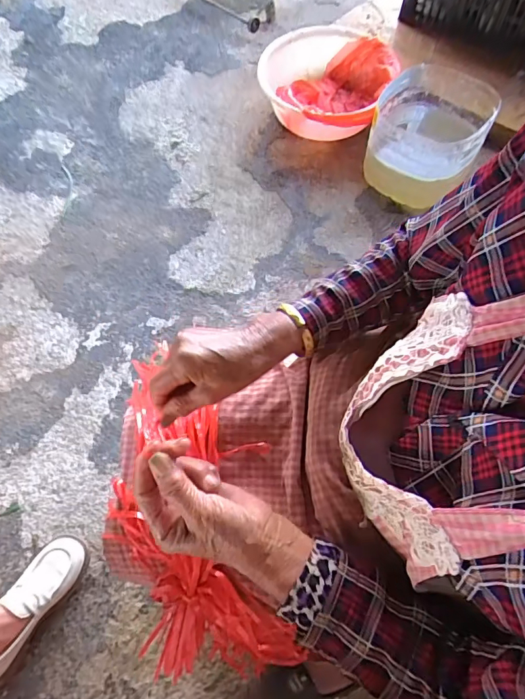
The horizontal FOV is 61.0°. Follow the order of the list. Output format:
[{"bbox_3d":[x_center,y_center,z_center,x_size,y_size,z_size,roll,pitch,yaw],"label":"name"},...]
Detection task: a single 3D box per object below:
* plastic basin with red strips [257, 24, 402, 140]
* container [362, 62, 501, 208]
[{"bbox_3d":[0.183,-0.735,1.240,0.347,0.158,0.363,0,66,1],"label":"plastic basin with red strips"},{"bbox_3d":[0.410,-0.537,1.109,0.245,0.204,0.312,28,69,13],"label":"container"}]

